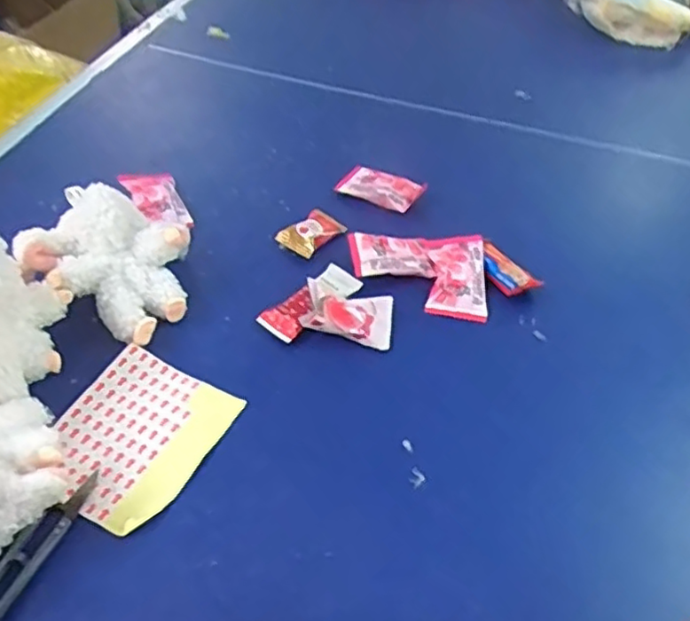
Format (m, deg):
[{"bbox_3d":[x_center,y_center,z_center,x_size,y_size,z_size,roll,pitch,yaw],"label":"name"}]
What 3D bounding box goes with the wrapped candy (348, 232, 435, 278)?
[{"bbox_3d":[0.042,-0.051,0.584,0.072,0.023,0.046,-4,47,-10],"label":"wrapped candy"}]

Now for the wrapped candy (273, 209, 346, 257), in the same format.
[{"bbox_3d":[-0.029,-0.075,0.607,0.037,0.017,0.068,28,50,19],"label":"wrapped candy"}]

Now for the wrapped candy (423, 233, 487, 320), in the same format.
[{"bbox_3d":[0.098,-0.031,0.575,0.050,0.018,0.083,5,46,-2],"label":"wrapped candy"}]

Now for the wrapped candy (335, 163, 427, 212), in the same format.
[{"bbox_3d":[0.036,-0.126,0.663,0.083,0.015,0.051,23,49,15],"label":"wrapped candy"}]

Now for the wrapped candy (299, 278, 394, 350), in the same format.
[{"bbox_3d":[0.003,0.003,0.531,0.074,0.014,0.048,19,54,-12],"label":"wrapped candy"}]

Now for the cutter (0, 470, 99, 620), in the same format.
[{"bbox_3d":[-0.182,0.138,0.387,0.018,0.009,0.101,19,48,12],"label":"cutter"}]

